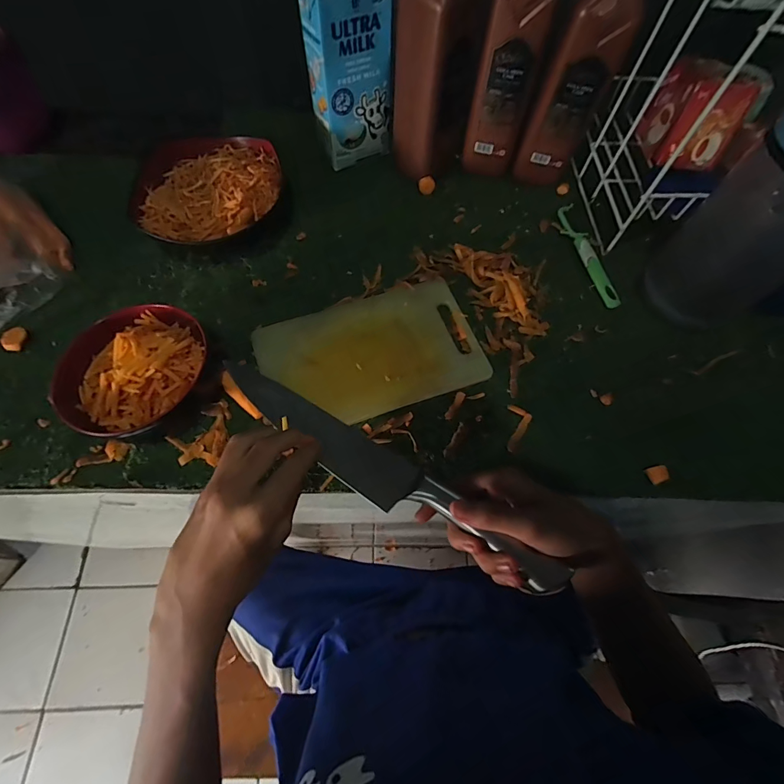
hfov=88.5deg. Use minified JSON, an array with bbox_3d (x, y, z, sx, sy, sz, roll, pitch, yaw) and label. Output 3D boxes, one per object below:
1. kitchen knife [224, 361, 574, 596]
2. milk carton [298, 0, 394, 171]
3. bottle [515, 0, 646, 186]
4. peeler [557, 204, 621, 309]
[{"bbox_3d":[-0.011,0.064,0.318,0.307,0.012,0.043,31,68,9],"label":"kitchen knife"},{"bbox_3d":[-0.054,-0.414,0.524,0.101,0.188,0.068,-27,70,-15],"label":"milk carton"},{"bbox_3d":[0.232,-0.395,0.503,0.082,0.256,0.089,21,66,6],"label":"bottle"},{"bbox_3d":[0.262,-0.189,0.545,0.026,0.014,0.181,-7,66,-5],"label":"peeler"}]

